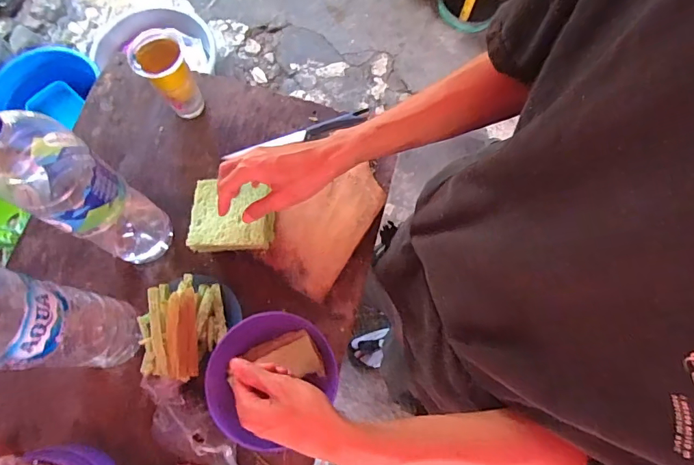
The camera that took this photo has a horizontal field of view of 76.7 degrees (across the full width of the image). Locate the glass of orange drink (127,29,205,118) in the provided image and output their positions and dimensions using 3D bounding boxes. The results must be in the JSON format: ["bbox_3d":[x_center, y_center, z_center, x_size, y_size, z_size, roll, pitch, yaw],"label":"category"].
[{"bbox_3d":[-0.250,-0.219,0.635,0.067,0.134,0.066,0,73,-1],"label":"glass of orange drink"}]

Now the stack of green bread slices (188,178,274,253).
[{"bbox_3d":[-0.161,-0.024,0.605,0.110,0.047,0.099,-1,76,0],"label":"stack of green bread slices"}]

